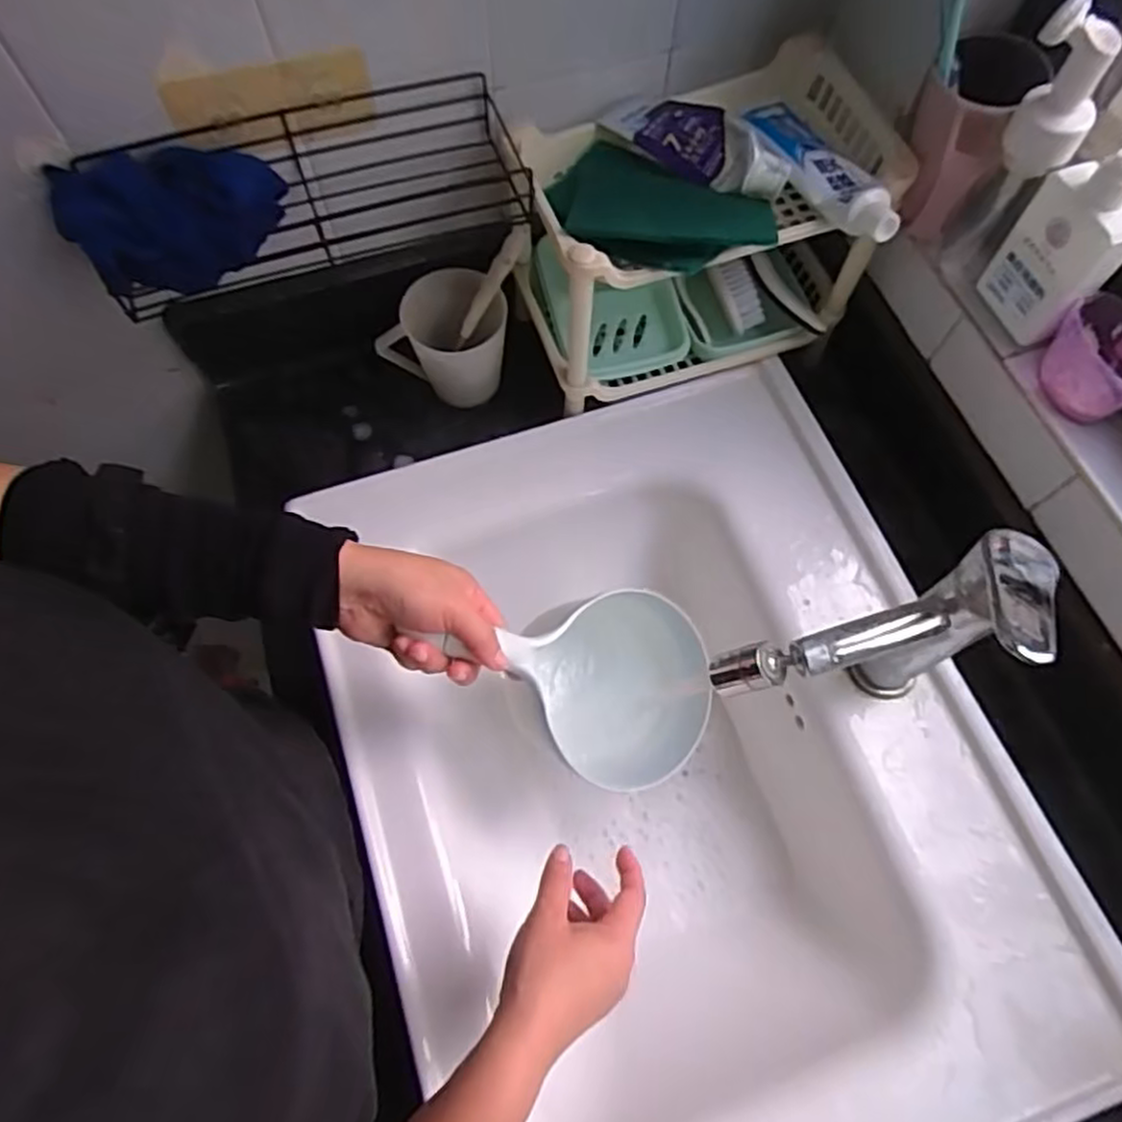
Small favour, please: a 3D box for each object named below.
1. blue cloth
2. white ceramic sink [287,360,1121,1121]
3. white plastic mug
[{"bbox_3d":[-0.269,-0.238,0.508,0.138,0.051,0.081,-15,68,-7],"label":"blue cloth"},{"bbox_3d":[0.084,0.166,0.598,0.454,0.157,0.586,-18,68,-8],"label":"white ceramic sink"},{"bbox_3d":[-0.096,-0.191,0.647,0.105,0.094,0.075,-35,71,-14],"label":"white plastic mug"}]

